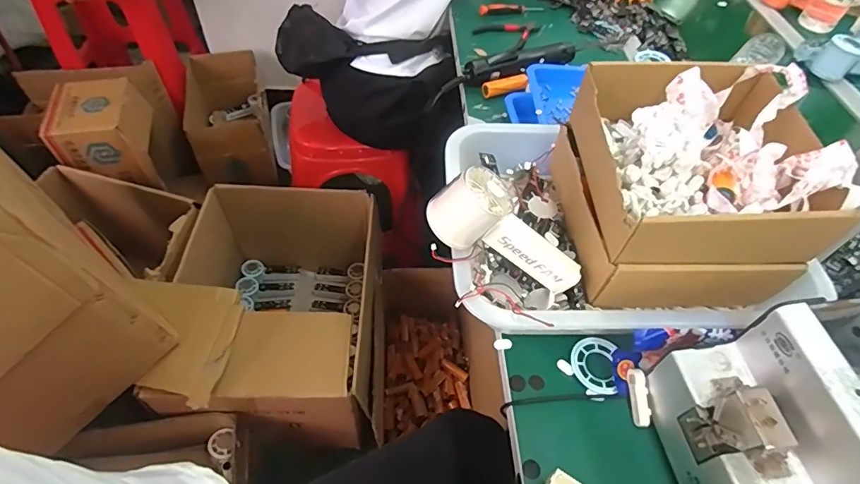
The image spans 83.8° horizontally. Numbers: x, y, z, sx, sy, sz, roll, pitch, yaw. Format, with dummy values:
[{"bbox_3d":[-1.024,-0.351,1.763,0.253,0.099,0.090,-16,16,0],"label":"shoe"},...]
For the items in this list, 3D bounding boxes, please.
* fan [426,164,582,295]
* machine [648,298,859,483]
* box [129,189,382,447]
[{"bbox_3d":[0.072,-0.007,0.458,0.152,0.068,0.055,39,36,-20],"label":"fan"},{"bbox_3d":[0.297,0.137,0.385,0.169,0.150,0.121,-4,53,-8],"label":"machine"},{"bbox_3d":[-0.336,0.153,1.093,0.427,0.359,0.532,1,53,-5],"label":"box"}]

